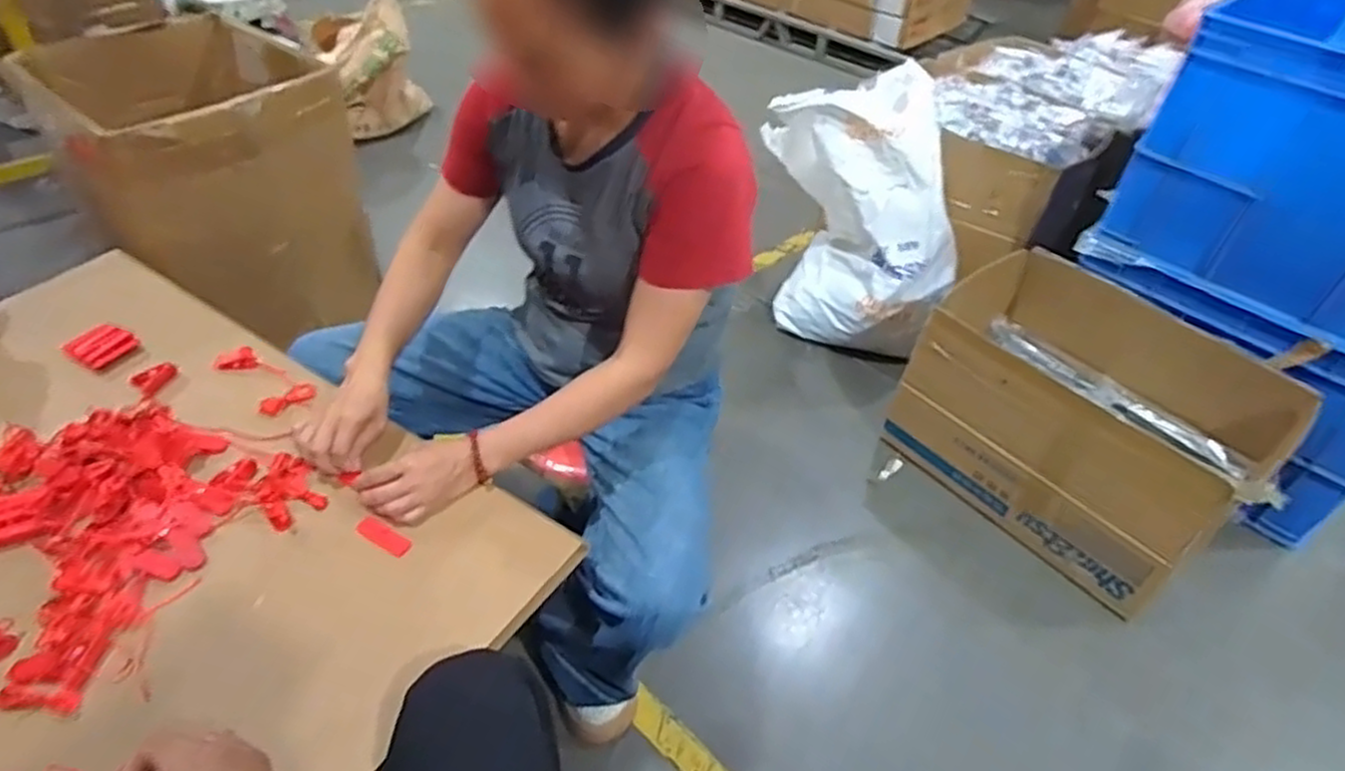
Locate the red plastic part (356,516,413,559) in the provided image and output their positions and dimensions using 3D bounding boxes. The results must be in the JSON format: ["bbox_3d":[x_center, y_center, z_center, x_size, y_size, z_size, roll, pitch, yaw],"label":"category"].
[{"bbox_3d":[-0.292,0.153,0.767,0.060,0.006,0.022,23,46,18],"label":"red plastic part"}]

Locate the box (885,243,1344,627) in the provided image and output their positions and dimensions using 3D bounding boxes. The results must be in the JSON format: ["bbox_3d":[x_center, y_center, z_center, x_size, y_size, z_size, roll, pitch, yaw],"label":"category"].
[{"bbox_3d":[0.724,0.064,1.335,0.603,0.310,0.380,36,51,29],"label":"box"}]

